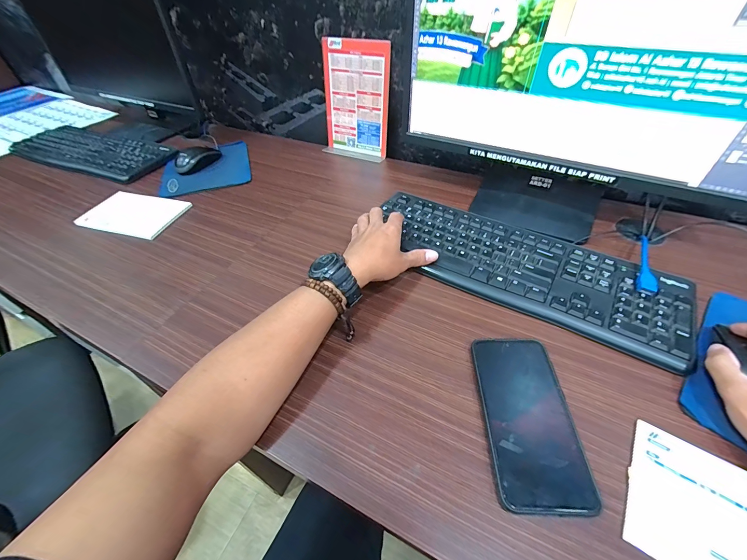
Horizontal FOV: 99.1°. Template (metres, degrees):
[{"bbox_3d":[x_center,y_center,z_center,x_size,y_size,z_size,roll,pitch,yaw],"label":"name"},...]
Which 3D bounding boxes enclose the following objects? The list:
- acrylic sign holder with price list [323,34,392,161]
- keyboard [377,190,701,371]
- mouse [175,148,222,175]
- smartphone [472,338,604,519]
[{"bbox_3d":[-0.040,-0.372,0.675,0.149,0.208,0.055,17,50,19],"label":"acrylic sign holder with price list"},{"bbox_3d":[0.190,-0.027,0.452,0.420,0.018,0.159,29,55,27],"label":"keyboard"},{"bbox_3d":[-0.381,-0.262,0.694,0.049,0.040,0.103,23,52,23],"label":"mouse"},{"bbox_3d":[0.147,0.131,0.311,0.079,0.014,0.160,-1,47,3],"label":"smartphone"}]

